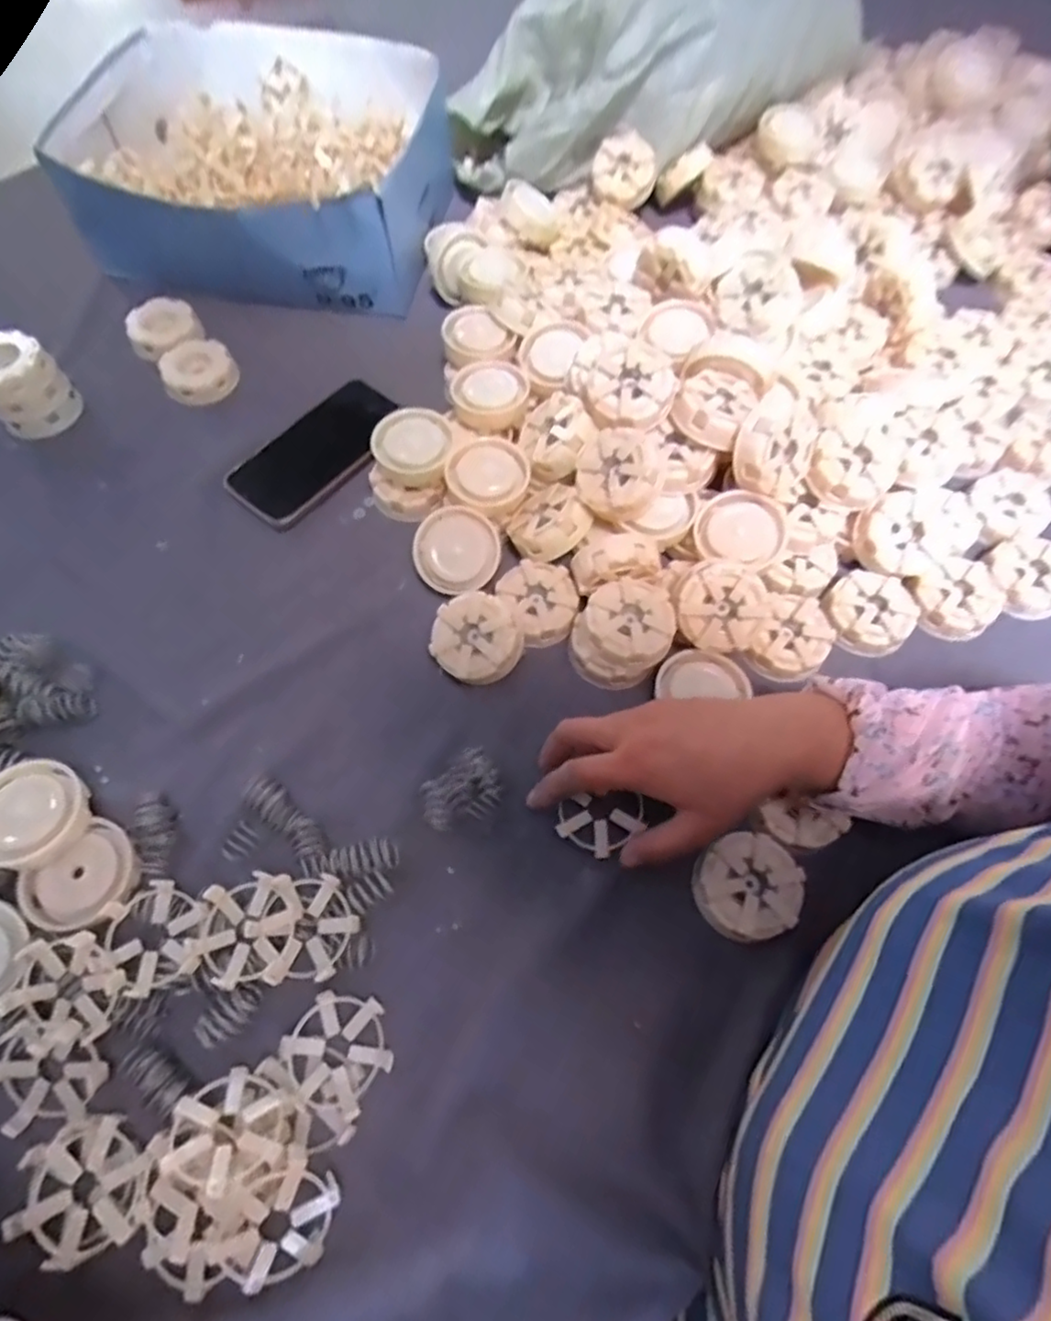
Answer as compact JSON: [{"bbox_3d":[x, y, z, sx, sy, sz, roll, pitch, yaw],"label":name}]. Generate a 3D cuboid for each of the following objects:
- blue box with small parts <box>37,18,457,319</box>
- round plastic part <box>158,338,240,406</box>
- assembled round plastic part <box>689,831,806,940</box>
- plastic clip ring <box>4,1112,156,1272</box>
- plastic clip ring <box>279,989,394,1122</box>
[{"bbox_3d":[-0.263,-0.512,0.664,0.352,0.129,0.284,16,65,5],"label":"blue box with small parts"},{"bbox_3d":[-0.311,-0.275,0.614,0.067,0.022,0.067,1,64,-3],"label":"round plastic part"},{"bbox_3d":[0.143,0.148,0.423,0.066,0.035,0.061,1,64,-3],"label":"assembled round plastic part"},{"bbox_3d":[-0.240,0.286,0.349,0.070,0.017,0.062,7,64,0],"label":"plastic clip ring"},{"bbox_3d":[-0.109,0.227,0.376,0.058,0.011,0.061,5,77,-20],"label":"plastic clip ring"}]

